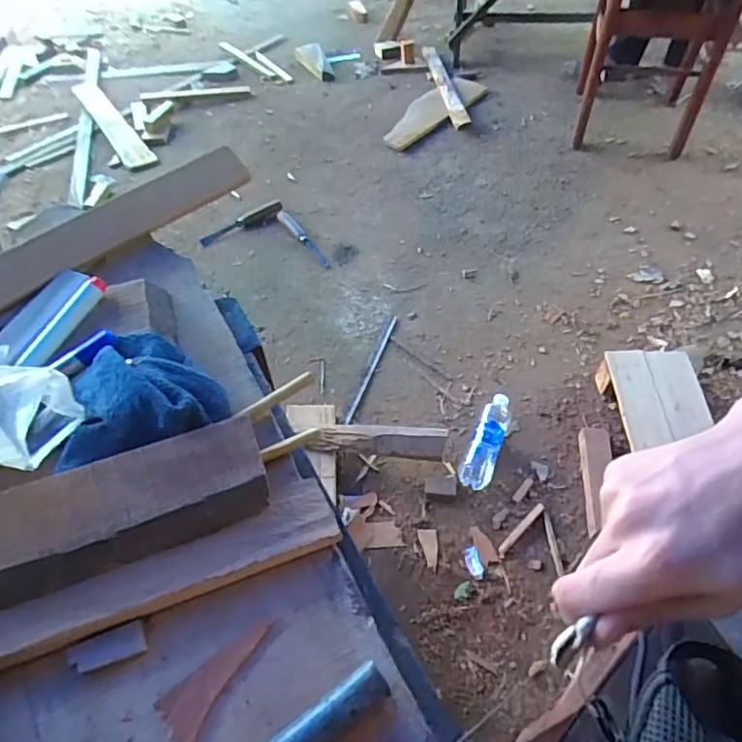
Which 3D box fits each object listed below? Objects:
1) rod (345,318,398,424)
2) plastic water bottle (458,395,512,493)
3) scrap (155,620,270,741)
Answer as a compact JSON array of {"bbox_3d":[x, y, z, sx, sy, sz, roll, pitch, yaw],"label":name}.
[{"bbox_3d":[0.005,-0.014,1.315,0.019,0.015,0.324,16,55,15],"label":"rod"},{"bbox_3d":[0.240,0.138,1.155,0.064,0.056,0.210,18,56,17],"label":"plastic water bottle"},{"bbox_3d":[-0.094,0.177,0.329,0.029,0.004,0.075,23,57,20],"label":"scrap"}]

